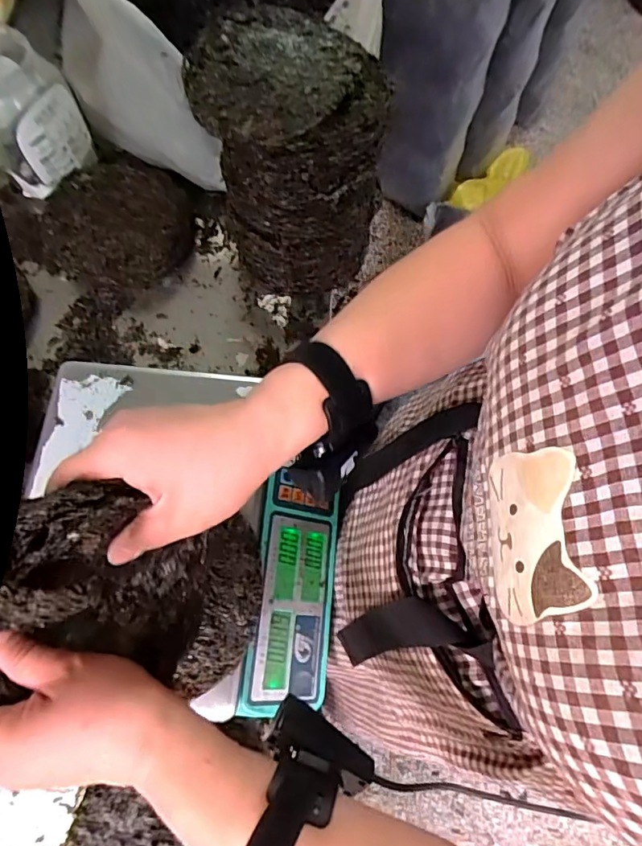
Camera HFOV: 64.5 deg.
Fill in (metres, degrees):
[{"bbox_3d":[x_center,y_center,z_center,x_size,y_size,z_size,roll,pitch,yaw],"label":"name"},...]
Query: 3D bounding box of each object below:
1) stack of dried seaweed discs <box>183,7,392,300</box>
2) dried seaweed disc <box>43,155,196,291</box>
[{"bbox_3d":[-0.041,-0.339,0.699,0.208,0.305,0.188,-10,70,-5],"label":"stack of dried seaweed discs"},{"bbox_3d":[-0.318,-0.319,0.806,0.211,0.076,0.224,0,69,-1],"label":"dried seaweed disc"}]

